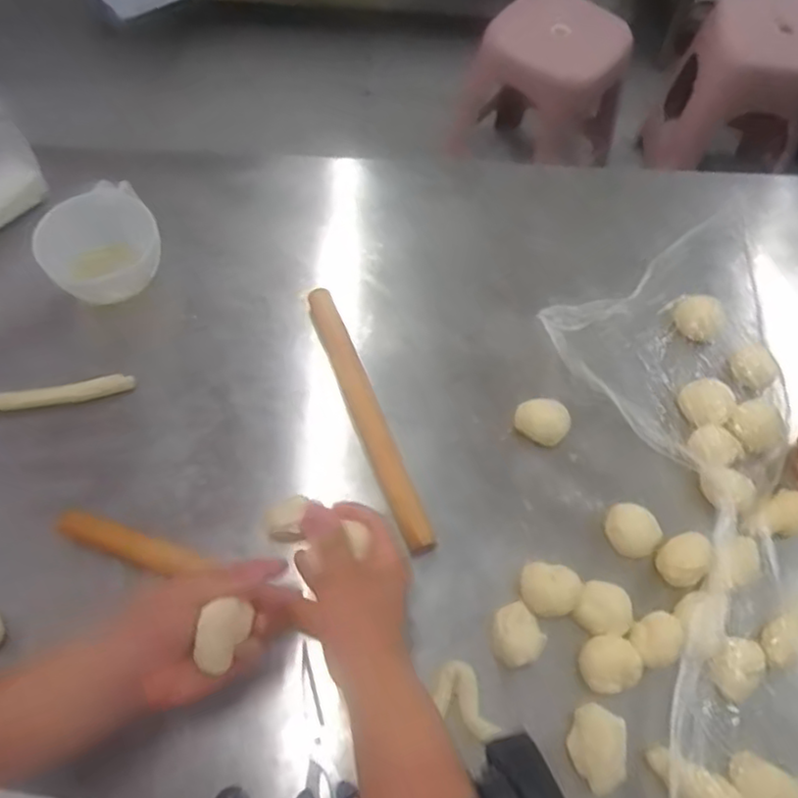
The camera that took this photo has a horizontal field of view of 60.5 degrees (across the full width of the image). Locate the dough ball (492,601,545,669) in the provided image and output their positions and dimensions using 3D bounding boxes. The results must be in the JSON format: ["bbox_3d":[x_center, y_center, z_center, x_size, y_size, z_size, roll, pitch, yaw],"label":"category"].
[{"bbox_3d":[0.099,0.205,0.591,0.045,0.039,0.048,1,61,-2],"label":"dough ball"}]

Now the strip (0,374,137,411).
[{"bbox_3d":[-0.359,-0.002,0.666,0.191,0.016,0.021,-8,62,-7],"label":"strip"}]

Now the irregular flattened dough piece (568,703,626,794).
[{"bbox_3d":[0.157,0.282,0.551,0.043,0.040,0.060,4,61,-1],"label":"irregular flattened dough piece"}]

